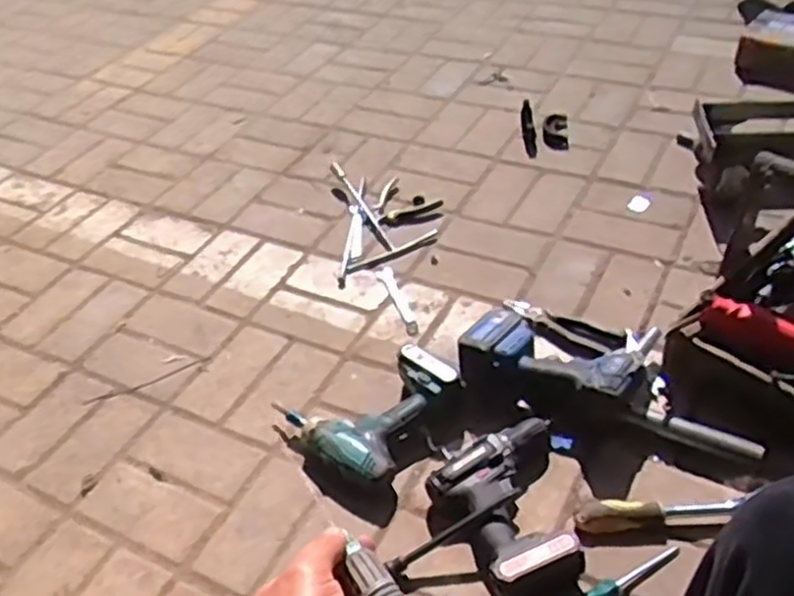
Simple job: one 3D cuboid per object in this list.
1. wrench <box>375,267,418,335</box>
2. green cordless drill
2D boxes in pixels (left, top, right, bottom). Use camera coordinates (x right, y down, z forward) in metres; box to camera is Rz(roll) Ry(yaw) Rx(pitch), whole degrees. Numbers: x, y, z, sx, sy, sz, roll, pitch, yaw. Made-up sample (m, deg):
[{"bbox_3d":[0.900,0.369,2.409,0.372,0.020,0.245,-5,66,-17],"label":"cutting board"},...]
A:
[{"bbox_3d":[0.002,0.004,1.286,0.028,0.010,0.164,-16,45,-11],"label":"wrench"},{"bbox_3d":[-0.050,0.145,1.084,0.212,0.074,0.203,26,50,31],"label":"green cordless drill"}]

